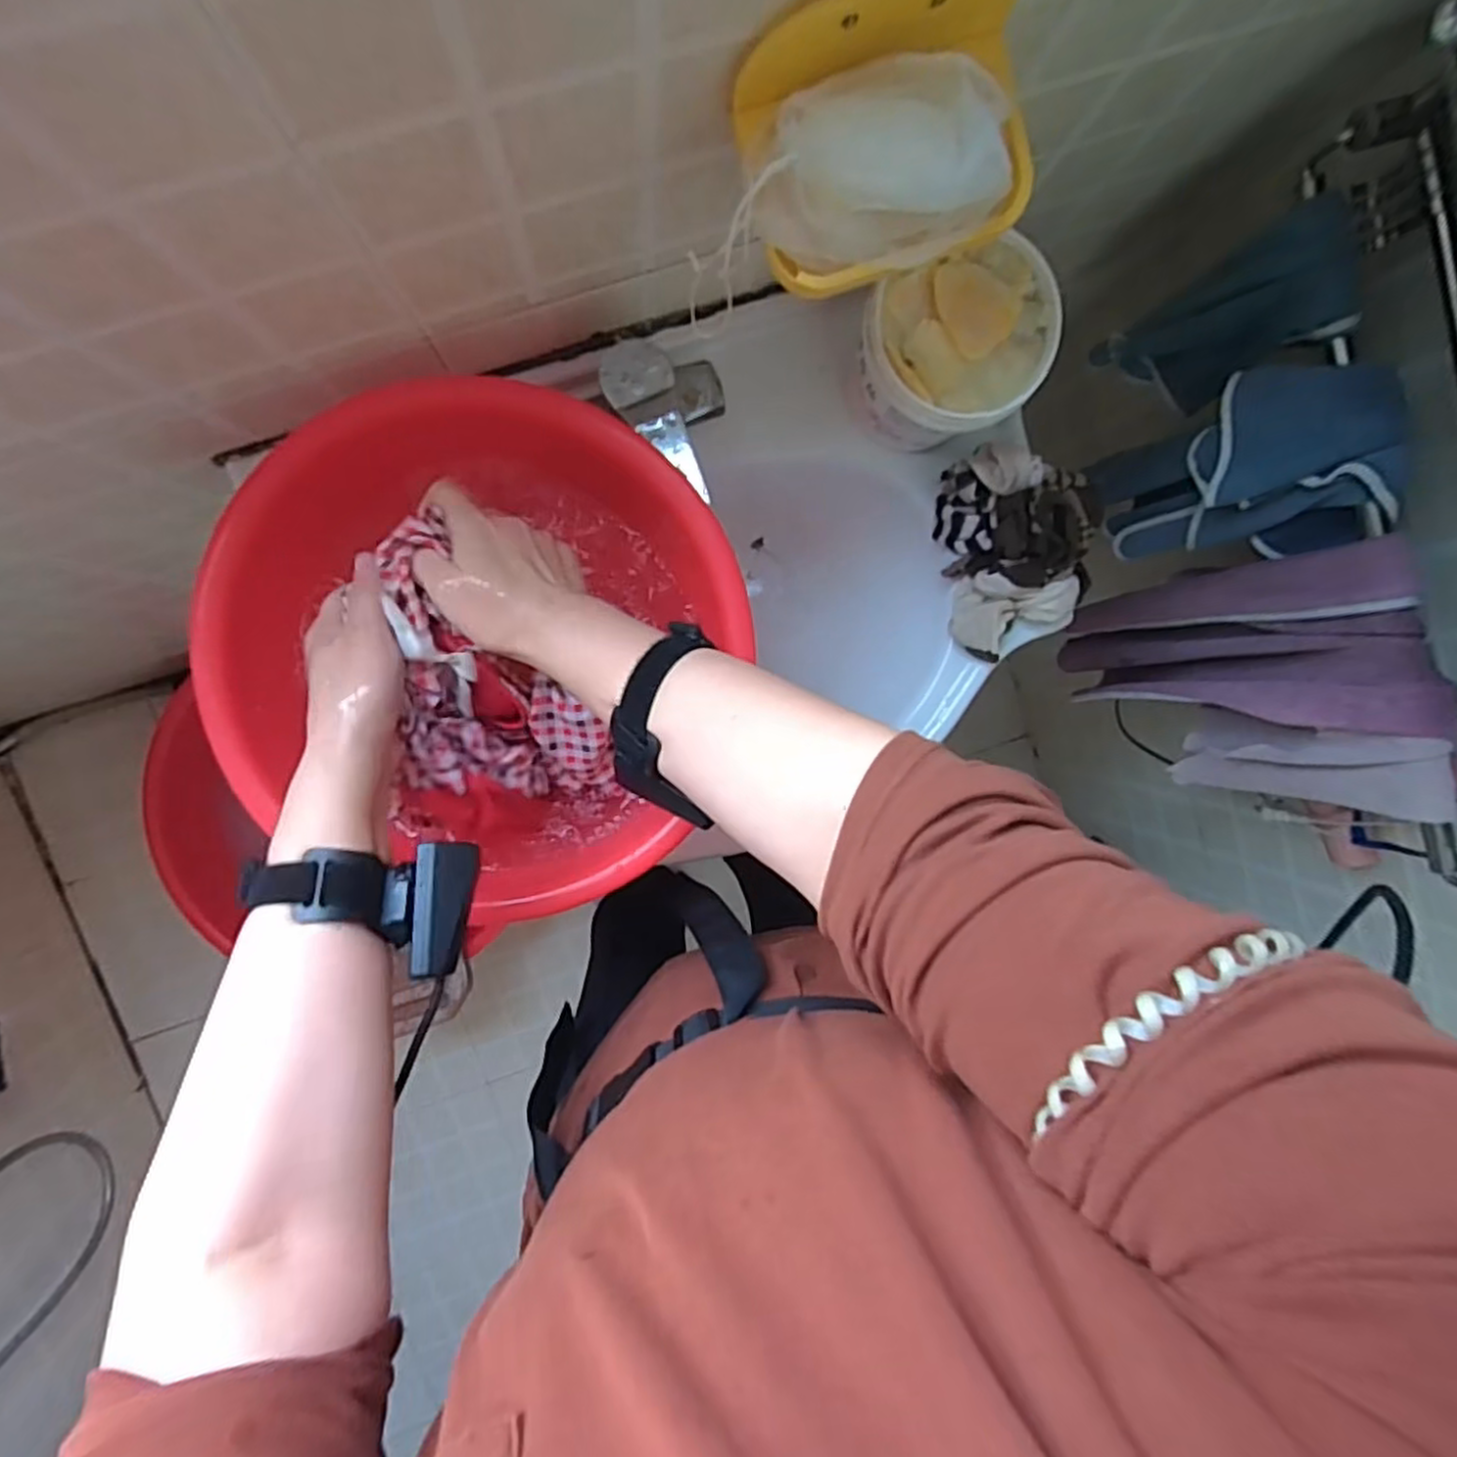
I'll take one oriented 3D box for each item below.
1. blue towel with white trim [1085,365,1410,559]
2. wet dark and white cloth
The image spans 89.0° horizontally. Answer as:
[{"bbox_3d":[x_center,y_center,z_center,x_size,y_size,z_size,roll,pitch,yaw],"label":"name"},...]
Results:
[{"bbox_3d":[0.446,-0.222,0.675,0.080,0.266,0.140,-9,96,-6],"label":"blue towel with white trim"},{"bbox_3d":[0.237,-0.145,0.594,0.115,0.062,0.154,-11,96,-5],"label":"wet dark and white cloth"}]

